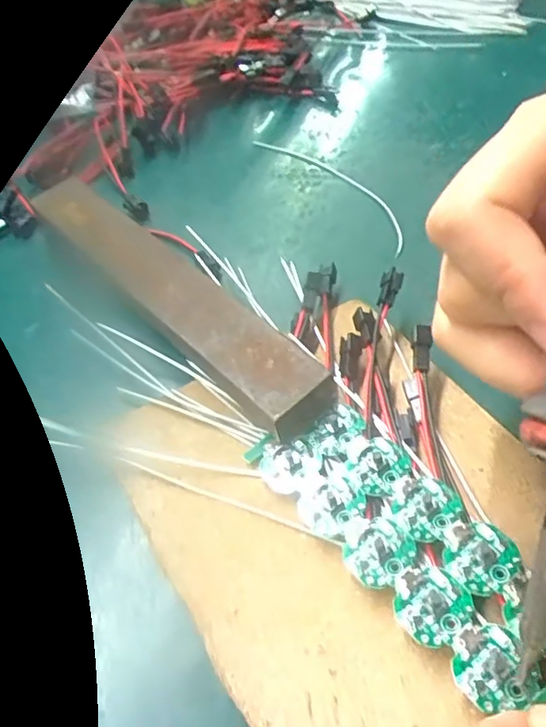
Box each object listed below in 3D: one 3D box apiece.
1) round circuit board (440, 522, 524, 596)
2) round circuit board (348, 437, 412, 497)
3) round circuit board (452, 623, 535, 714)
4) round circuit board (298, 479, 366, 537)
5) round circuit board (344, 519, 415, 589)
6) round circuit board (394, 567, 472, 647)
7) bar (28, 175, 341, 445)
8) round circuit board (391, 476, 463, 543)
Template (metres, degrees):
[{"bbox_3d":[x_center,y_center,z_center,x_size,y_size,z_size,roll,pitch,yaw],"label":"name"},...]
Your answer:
[{"bbox_3d":[0.065,0.060,0.181,0.022,0.004,0.021,-1,51,2],"label":"round circuit board"},{"bbox_3d":[0.038,0.036,0.207,0.019,0.004,0.021,31,59,25],"label":"round circuit board"},{"bbox_3d":[0.060,0.084,0.163,0.019,0.004,0.020,-1,51,2],"label":"round circuit board"},{"bbox_3d":[0.020,0.049,0.201,0.020,0.004,0.020,-1,51,2],"label":"round circuit board"},{"bbox_3d":[0.034,0.060,0.187,0.021,0.004,0.019,-39,59,-25],"label":"round circuit board"},{"bbox_3d":[0.047,0.072,0.175,0.021,0.004,0.022,-1,51,2],"label":"round circuit board"},{"bbox_3d":[-0.052,-0.034,0.261,0.034,0.017,0.196,-37,59,-24],"label":"bar"},{"bbox_3d":[0.050,0.047,0.194,0.020,0.004,0.022,-1,51,2],"label":"round circuit board"}]

